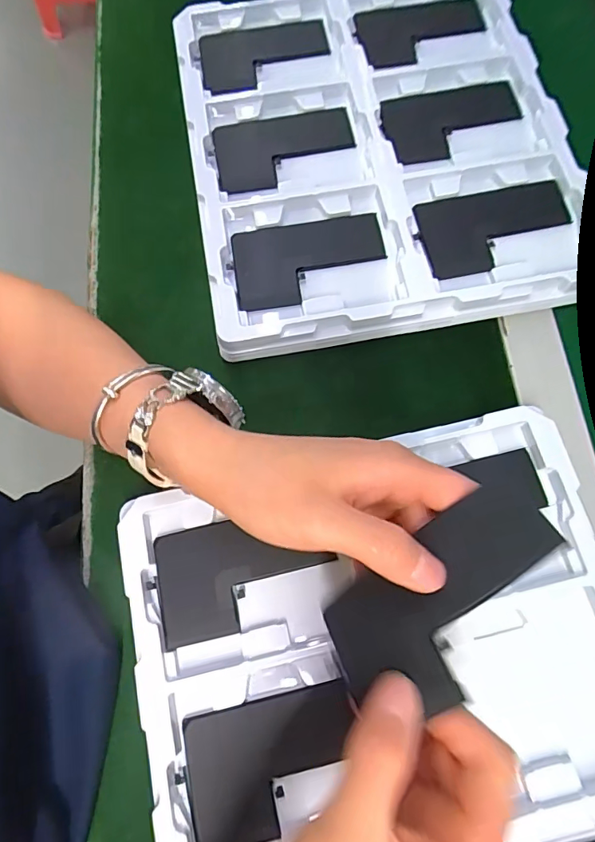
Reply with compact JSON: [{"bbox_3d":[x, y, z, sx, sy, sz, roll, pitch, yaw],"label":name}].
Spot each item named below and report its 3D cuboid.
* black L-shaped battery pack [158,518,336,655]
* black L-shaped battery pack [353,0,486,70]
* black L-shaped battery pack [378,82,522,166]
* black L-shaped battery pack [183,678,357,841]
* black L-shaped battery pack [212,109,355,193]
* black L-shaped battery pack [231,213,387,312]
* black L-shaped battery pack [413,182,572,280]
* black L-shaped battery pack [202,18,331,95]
[{"bbox_3d":[-0.034,0.092,0.287,0.099,0.005,0.063,-13,75,-2],"label":"black L-shaped battery pack"},{"bbox_3d":[0.100,-0.320,0.389,0.107,0.012,0.067,-17,75,-3],"label":"black L-shaped battery pack"},{"bbox_3d":[0.117,-0.233,0.365,0.109,0.008,0.062,-22,76,-4],"label":"black L-shaped battery pack"},{"bbox_3d":[-0.013,0.185,0.257,0.093,0.007,0.063,-14,75,-2],"label":"black L-shaped battery pack"},{"bbox_3d":[-0.010,-0.205,0.364,0.104,0.008,0.068,-7,75,0],"label":"black L-shaped battery pack"},{"bbox_3d":[0.008,-0.112,0.336,0.105,0.008,0.065,-8,75,0],"label":"black L-shaped battery pack"},{"bbox_3d":[0.141,-0.136,0.339,0.105,0.004,0.062,-11,75,-1],"label":"black L-shaped battery pack"},{"bbox_3d":[-0.027,-0.298,0.388,0.103,0.011,0.072,-11,75,-1],"label":"black L-shaped battery pack"}]

